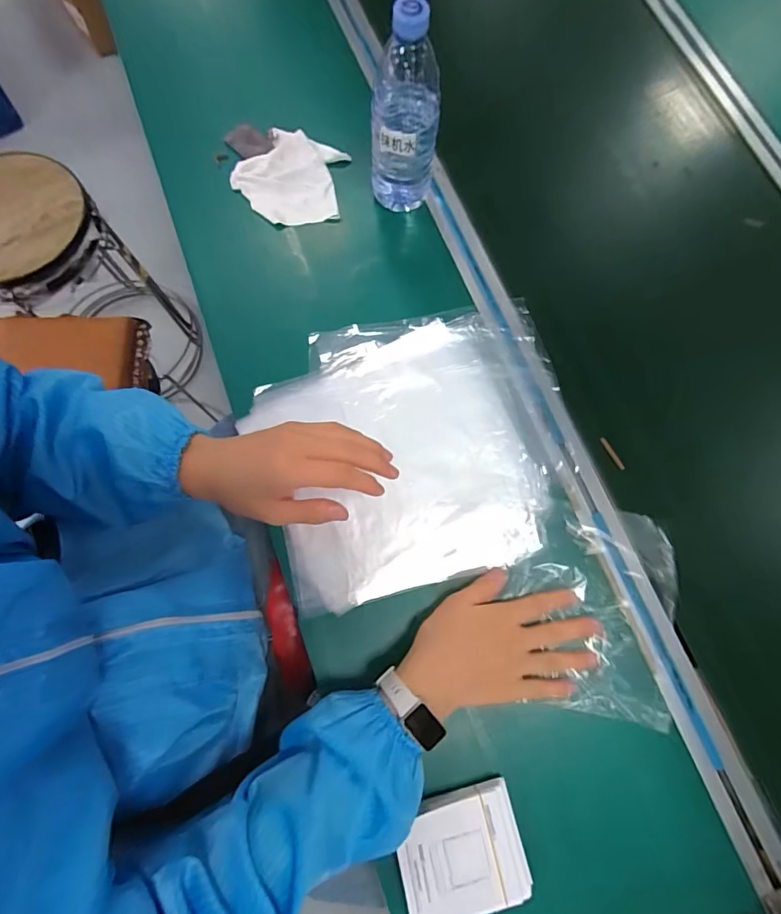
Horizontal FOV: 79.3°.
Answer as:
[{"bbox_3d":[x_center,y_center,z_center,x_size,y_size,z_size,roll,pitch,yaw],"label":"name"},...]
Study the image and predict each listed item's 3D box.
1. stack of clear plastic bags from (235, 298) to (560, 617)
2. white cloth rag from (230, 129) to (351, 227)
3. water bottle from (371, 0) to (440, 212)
[{"bbox_3d":[0.030,-0.015,0.494,0.310,0.011,0.282,-14,76,-5],"label":"stack of clear plastic bags"},{"bbox_3d":[-0.117,-0.340,0.576,0.128,0.019,0.121,28,77,6],"label":"white cloth rag"},{"bbox_3d":[0.015,-0.348,0.487,0.067,0.195,0.063,2,75,-1],"label":"water bottle"}]

